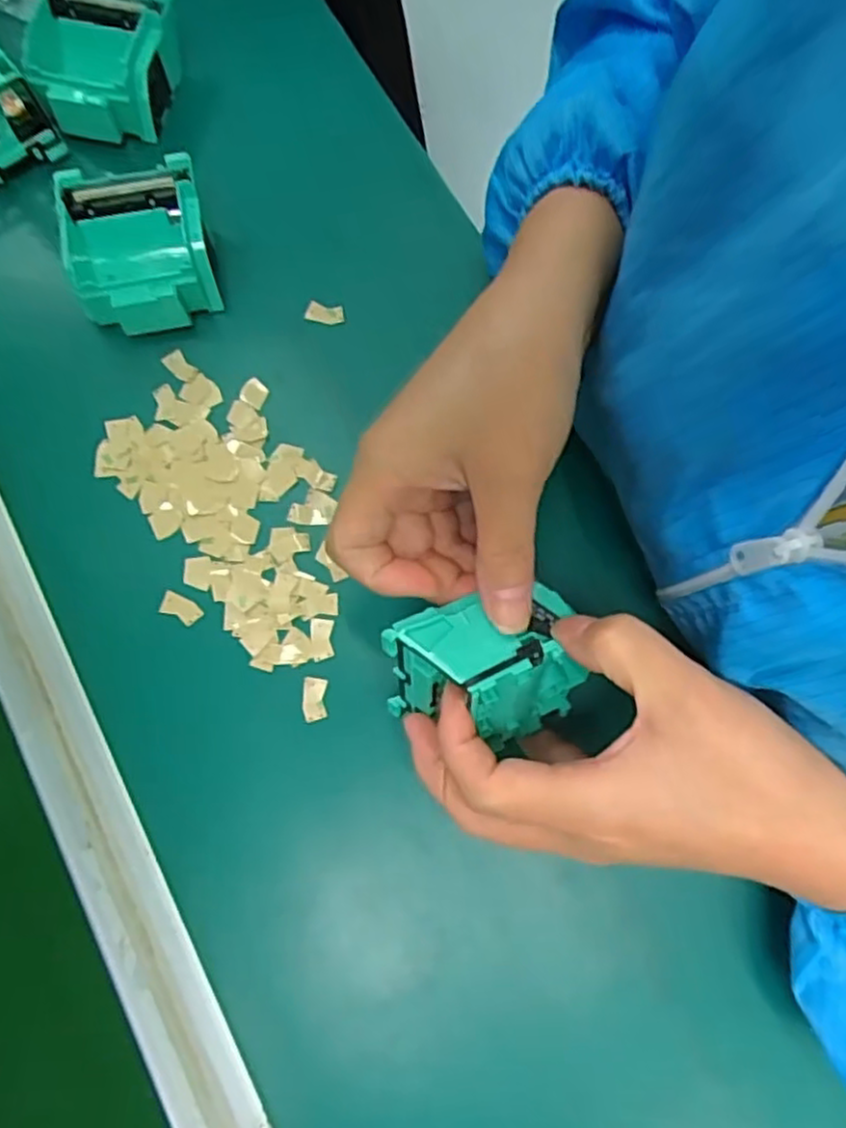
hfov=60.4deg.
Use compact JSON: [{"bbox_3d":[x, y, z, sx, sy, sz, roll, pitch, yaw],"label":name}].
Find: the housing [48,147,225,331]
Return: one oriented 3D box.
[{"bbox_3d":[-0.149,-0.165,0.386,0.072,0.037,0.078,-11,77,-1],"label":"housing"}]

